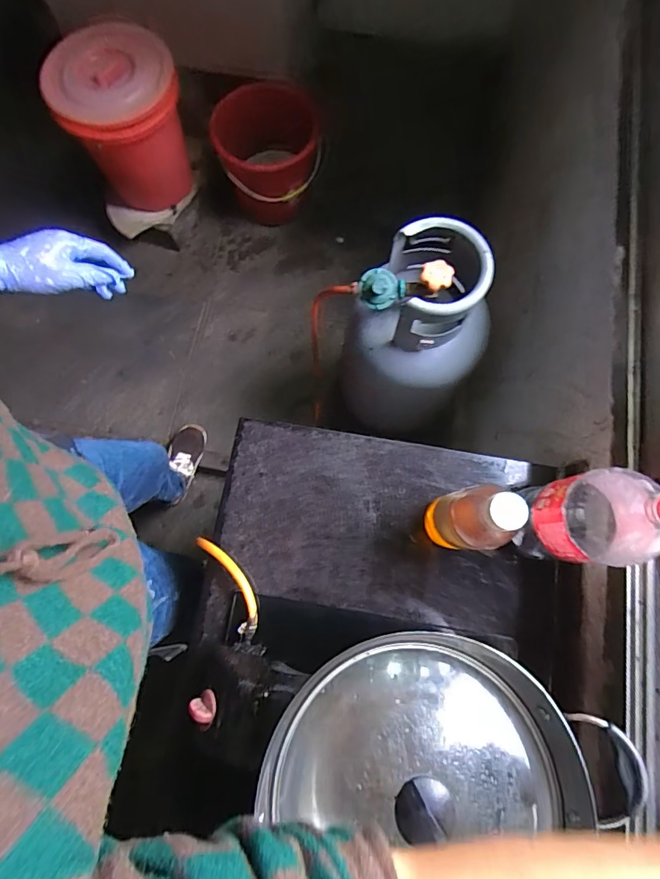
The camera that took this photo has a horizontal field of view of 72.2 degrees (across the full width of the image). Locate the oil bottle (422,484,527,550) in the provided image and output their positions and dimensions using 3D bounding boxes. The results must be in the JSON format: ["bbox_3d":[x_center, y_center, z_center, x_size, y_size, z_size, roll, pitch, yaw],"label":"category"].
[{"bbox_3d":[0.176,0.105,0.590,0.060,0.241,0.075,-2,76,0],"label":"oil bottle"}]

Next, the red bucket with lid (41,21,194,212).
[{"bbox_3d":[-0.532,-0.831,1.220,0.293,0.340,0.362,-29,78,-7],"label":"red bucket with lid"}]

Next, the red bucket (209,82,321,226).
[{"bbox_3d":[-0.190,-0.859,1.420,0.293,0.342,0.294,0,76,0],"label":"red bucket"}]

